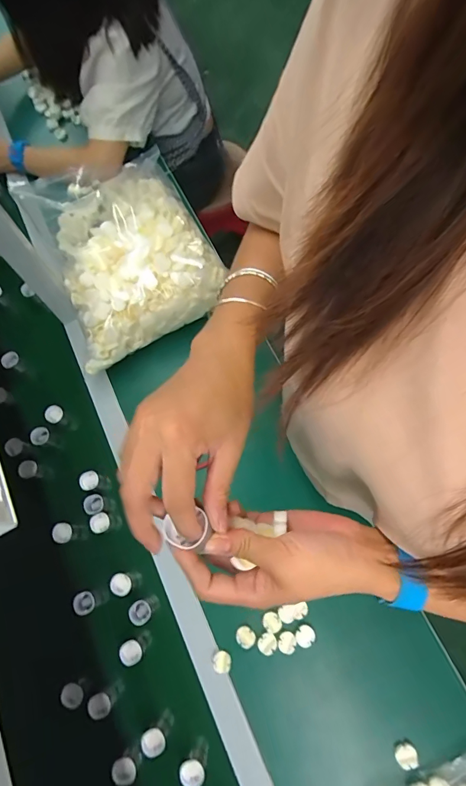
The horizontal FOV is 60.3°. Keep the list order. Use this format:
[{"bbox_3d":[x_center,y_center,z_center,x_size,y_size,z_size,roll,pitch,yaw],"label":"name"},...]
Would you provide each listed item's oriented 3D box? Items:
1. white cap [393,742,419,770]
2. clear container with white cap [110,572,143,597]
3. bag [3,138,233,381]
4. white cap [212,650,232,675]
[{"bbox_3d":[0.236,0.493,0.545,0.029,0.015,0.025,-18,70,-4],"label":"white cap"},{"bbox_3d":[-0.169,0.302,0.642,0.032,0.073,0.031,-1,70,2],"label":"clear container with white cap"},{"bbox_3d":[-0.215,-0.290,0.751,0.282,0.133,0.432,-26,71,-7],"label":"bag"},{"bbox_3d":[-0.016,0.394,0.590,0.027,0.010,0.029,-1,70,2],"label":"white cap"}]

